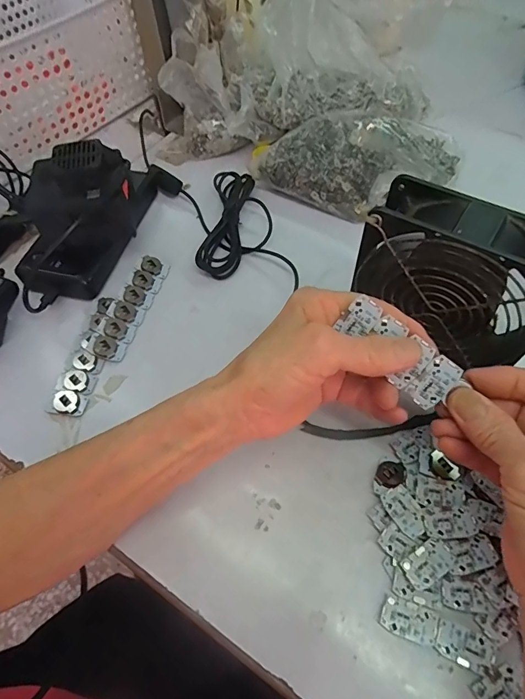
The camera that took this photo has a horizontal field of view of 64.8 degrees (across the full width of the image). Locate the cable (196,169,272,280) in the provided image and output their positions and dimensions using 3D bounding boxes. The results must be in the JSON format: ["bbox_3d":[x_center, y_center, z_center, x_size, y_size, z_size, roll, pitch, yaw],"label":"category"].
[{"bbox_3d":[-0.022,-0.125,0.396,0.061,0.017,0.133,4,59,5],"label":"cable"}]

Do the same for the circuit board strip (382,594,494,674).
[{"bbox_3d":[0.095,0.155,0.225,0.058,0.004,0.017,20,61,14],"label":"circuit board strip"}]

